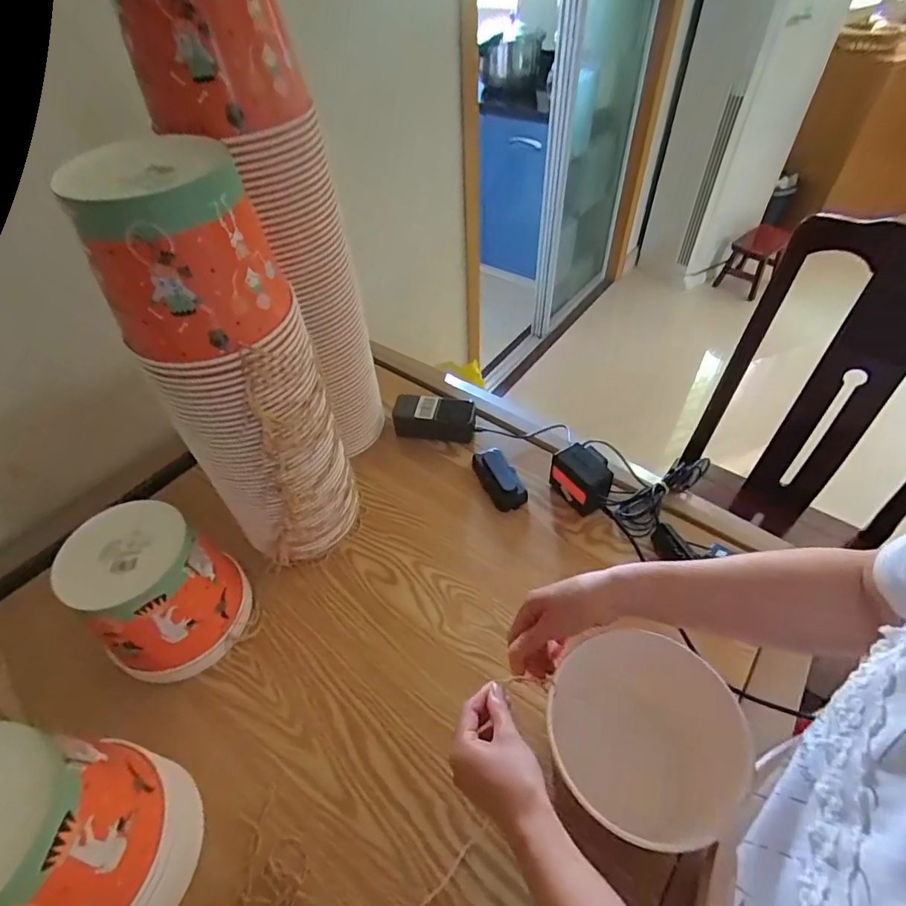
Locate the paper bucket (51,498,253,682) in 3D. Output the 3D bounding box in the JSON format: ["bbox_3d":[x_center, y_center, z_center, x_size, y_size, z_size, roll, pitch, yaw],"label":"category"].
[{"bbox_3d":[-0.336,0.162,0.573,0.147,0.157,0.139,-1,48,2],"label":"paper bucket"}]

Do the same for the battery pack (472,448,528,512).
[{"bbox_3d":[0.070,0.034,0.758,0.053,0.039,0.110,-20,50,-15],"label":"battery pack"}]

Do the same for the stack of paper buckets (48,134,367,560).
[{"bbox_3d":[-0.213,-0.049,0.545,0.128,0.474,0.142,13,50,14],"label":"stack of paper buckets"}]

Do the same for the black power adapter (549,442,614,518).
[{"bbox_3d":[0.186,0.038,0.713,0.055,0.082,0.088,-25,52,-19],"label":"black power adapter"}]

